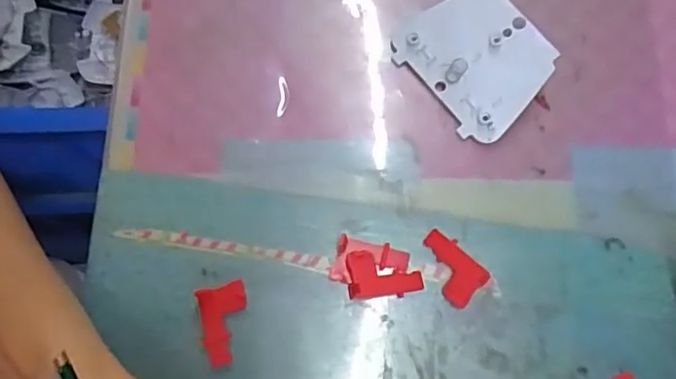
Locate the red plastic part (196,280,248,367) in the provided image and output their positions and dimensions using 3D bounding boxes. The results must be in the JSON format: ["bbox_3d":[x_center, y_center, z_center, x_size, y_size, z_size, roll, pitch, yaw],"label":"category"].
[{"bbox_3d":[-0.055,0.066,0.287,0.022,0.010,0.038,-7,74,-4],"label":"red plastic part"}]

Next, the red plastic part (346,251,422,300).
[{"bbox_3d":[0.024,0.043,0.296,0.038,0.008,0.023,-2,74,-3],"label":"red plastic part"}]

